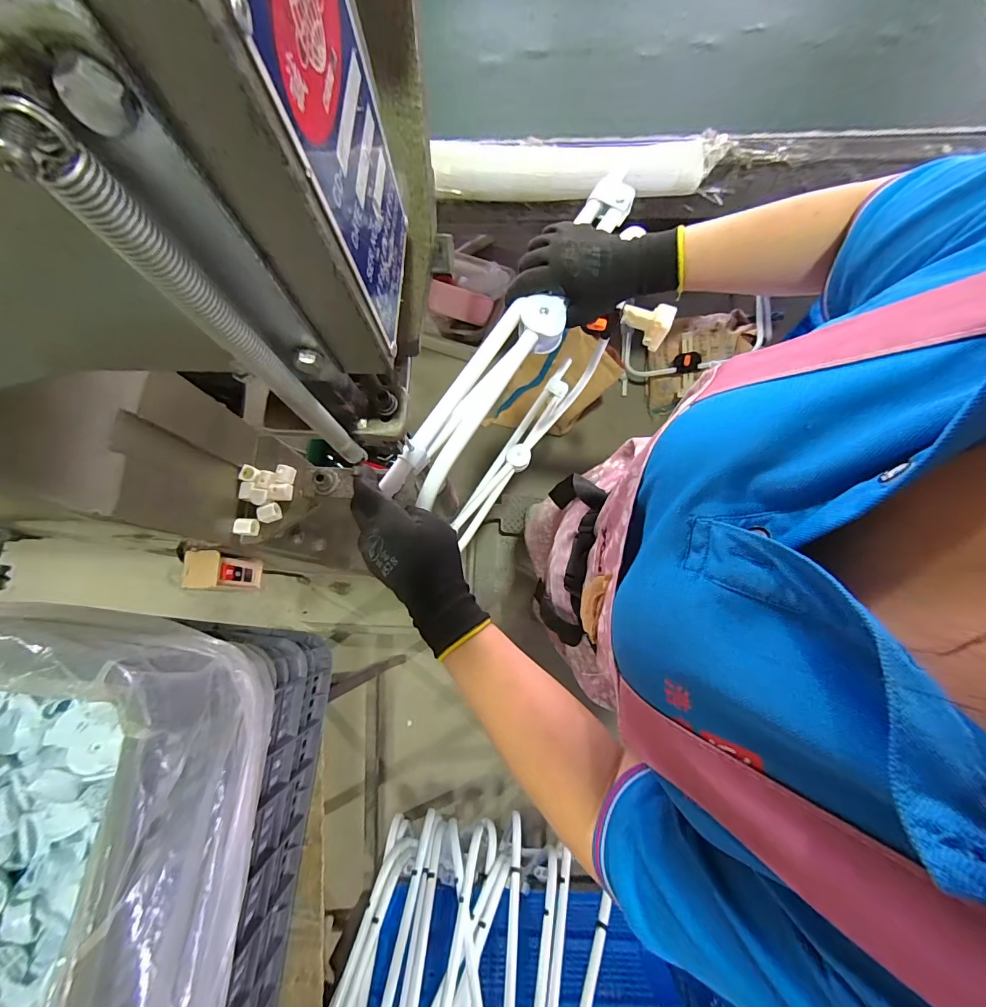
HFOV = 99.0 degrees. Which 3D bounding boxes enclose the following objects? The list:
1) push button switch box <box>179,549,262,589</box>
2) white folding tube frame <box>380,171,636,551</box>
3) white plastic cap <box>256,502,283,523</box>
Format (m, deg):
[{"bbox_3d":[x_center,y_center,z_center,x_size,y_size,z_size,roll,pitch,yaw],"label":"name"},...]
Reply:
[{"bbox_3d":[-0.374,0.097,0.589,0.047,0.109,0.053,2,77,2],"label":"push button switch box"},{"bbox_3d":[0.045,-0.144,0.647,0.067,0.467,0.438,34,80,9],"label":"white folding tube frame"},{"bbox_3d":[-0.284,0.012,0.536,0.027,0.017,0.020,-22,77,-3],"label":"white plastic cap"}]

